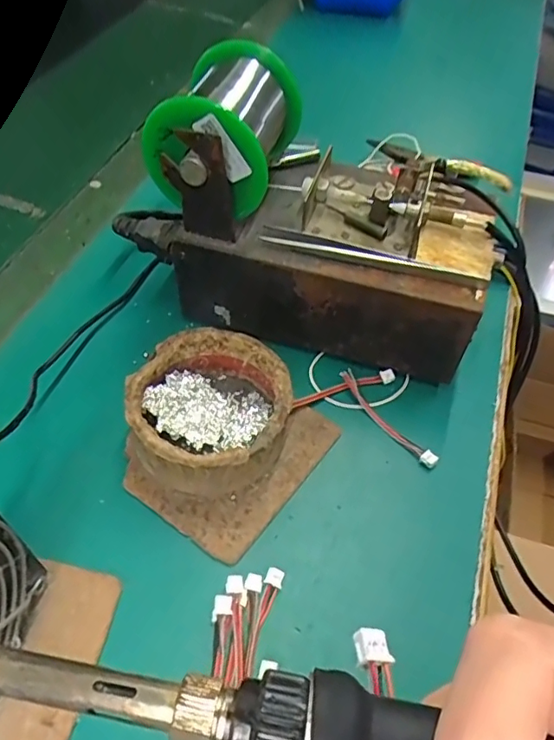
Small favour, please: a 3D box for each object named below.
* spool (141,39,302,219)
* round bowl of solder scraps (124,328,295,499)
[{"bbox_3d":[-0.029,-0.131,0.313,0.070,0.071,0.094,17,53,8],"label":"spool"},{"bbox_3d":[-0.035,0.024,0.297,0.081,0.043,0.084,1,52,-2],"label":"round bowl of solder scraps"}]

